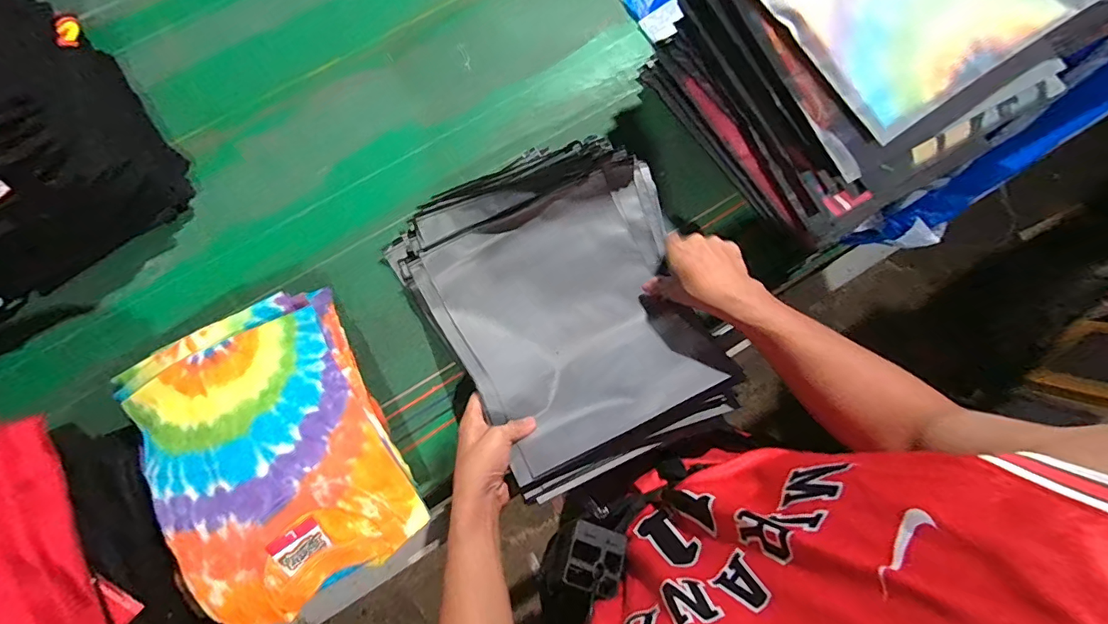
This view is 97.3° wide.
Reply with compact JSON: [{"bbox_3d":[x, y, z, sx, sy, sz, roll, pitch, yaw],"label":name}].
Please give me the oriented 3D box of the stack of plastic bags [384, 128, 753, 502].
[{"bbox_3d":[0.011,-0.018,0.587,0.327,0.101,0.382,-27,80,-6],"label":"stack of plastic bags"}]

